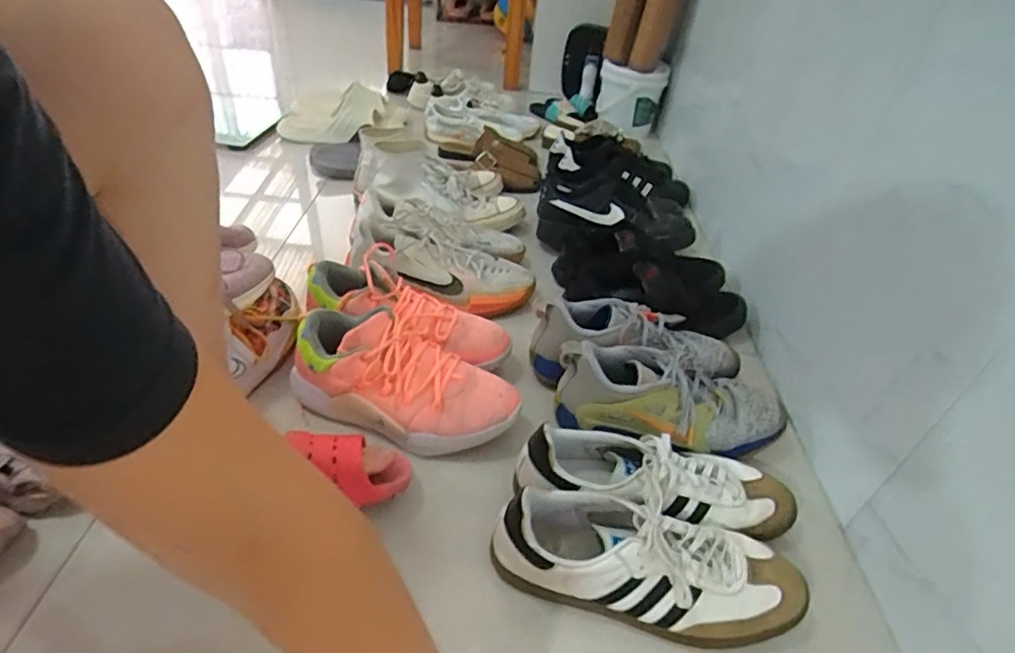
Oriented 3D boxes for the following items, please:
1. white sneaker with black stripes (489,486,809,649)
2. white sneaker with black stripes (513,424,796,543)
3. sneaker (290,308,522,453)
[{"bbox_3d":[0.133,0.231,0.546,0.300,0.093,0.104,11,40,5],"label":"white sneaker with black stripes"},{"bbox_3d":[0.164,0.168,0.608,0.289,0.088,0.111,5,40,-2],"label":"white sneaker with black stripes"},{"bbox_3d":[-0.127,0.065,0.688,0.277,0.106,0.128,10,40,4],"label":"sneaker"}]

